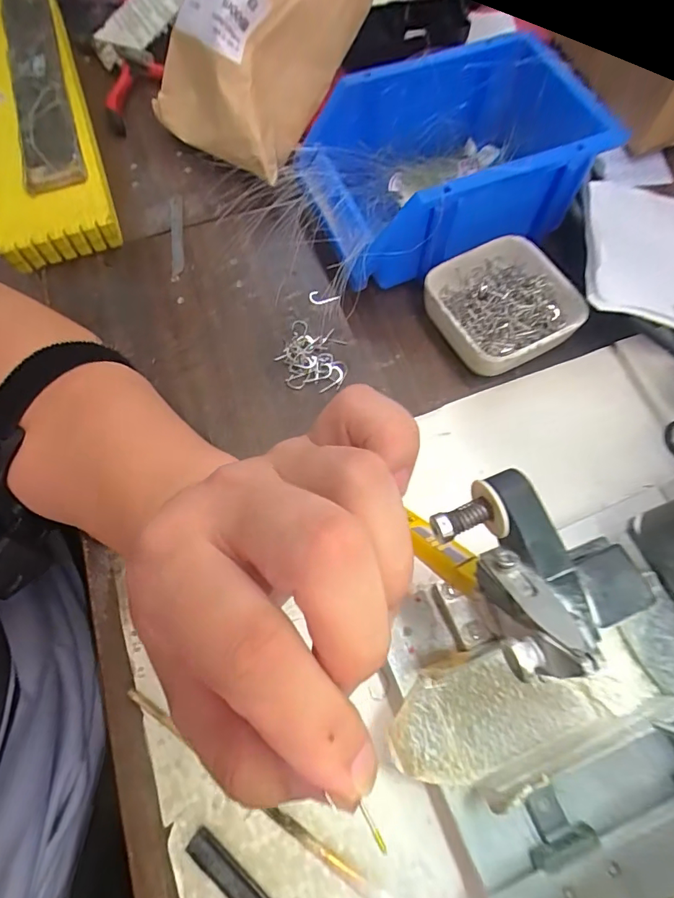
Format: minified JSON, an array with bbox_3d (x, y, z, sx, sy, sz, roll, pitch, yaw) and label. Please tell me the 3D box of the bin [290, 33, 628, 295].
[{"bbox_3d":[0.076,-0.192,0.330,0.190,0.081,0.125,-20,68,-6],"label":"bin"}]

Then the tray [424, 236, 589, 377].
[{"bbox_3d":[0.108,-0.092,0.315,0.088,0.030,0.082,-30,69,-10],"label":"tray"}]

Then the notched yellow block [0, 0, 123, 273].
[{"bbox_3d":[-0.262,-0.295,0.414,0.085,0.044,0.343,-20,68,-6],"label":"notched yellow block"}]

